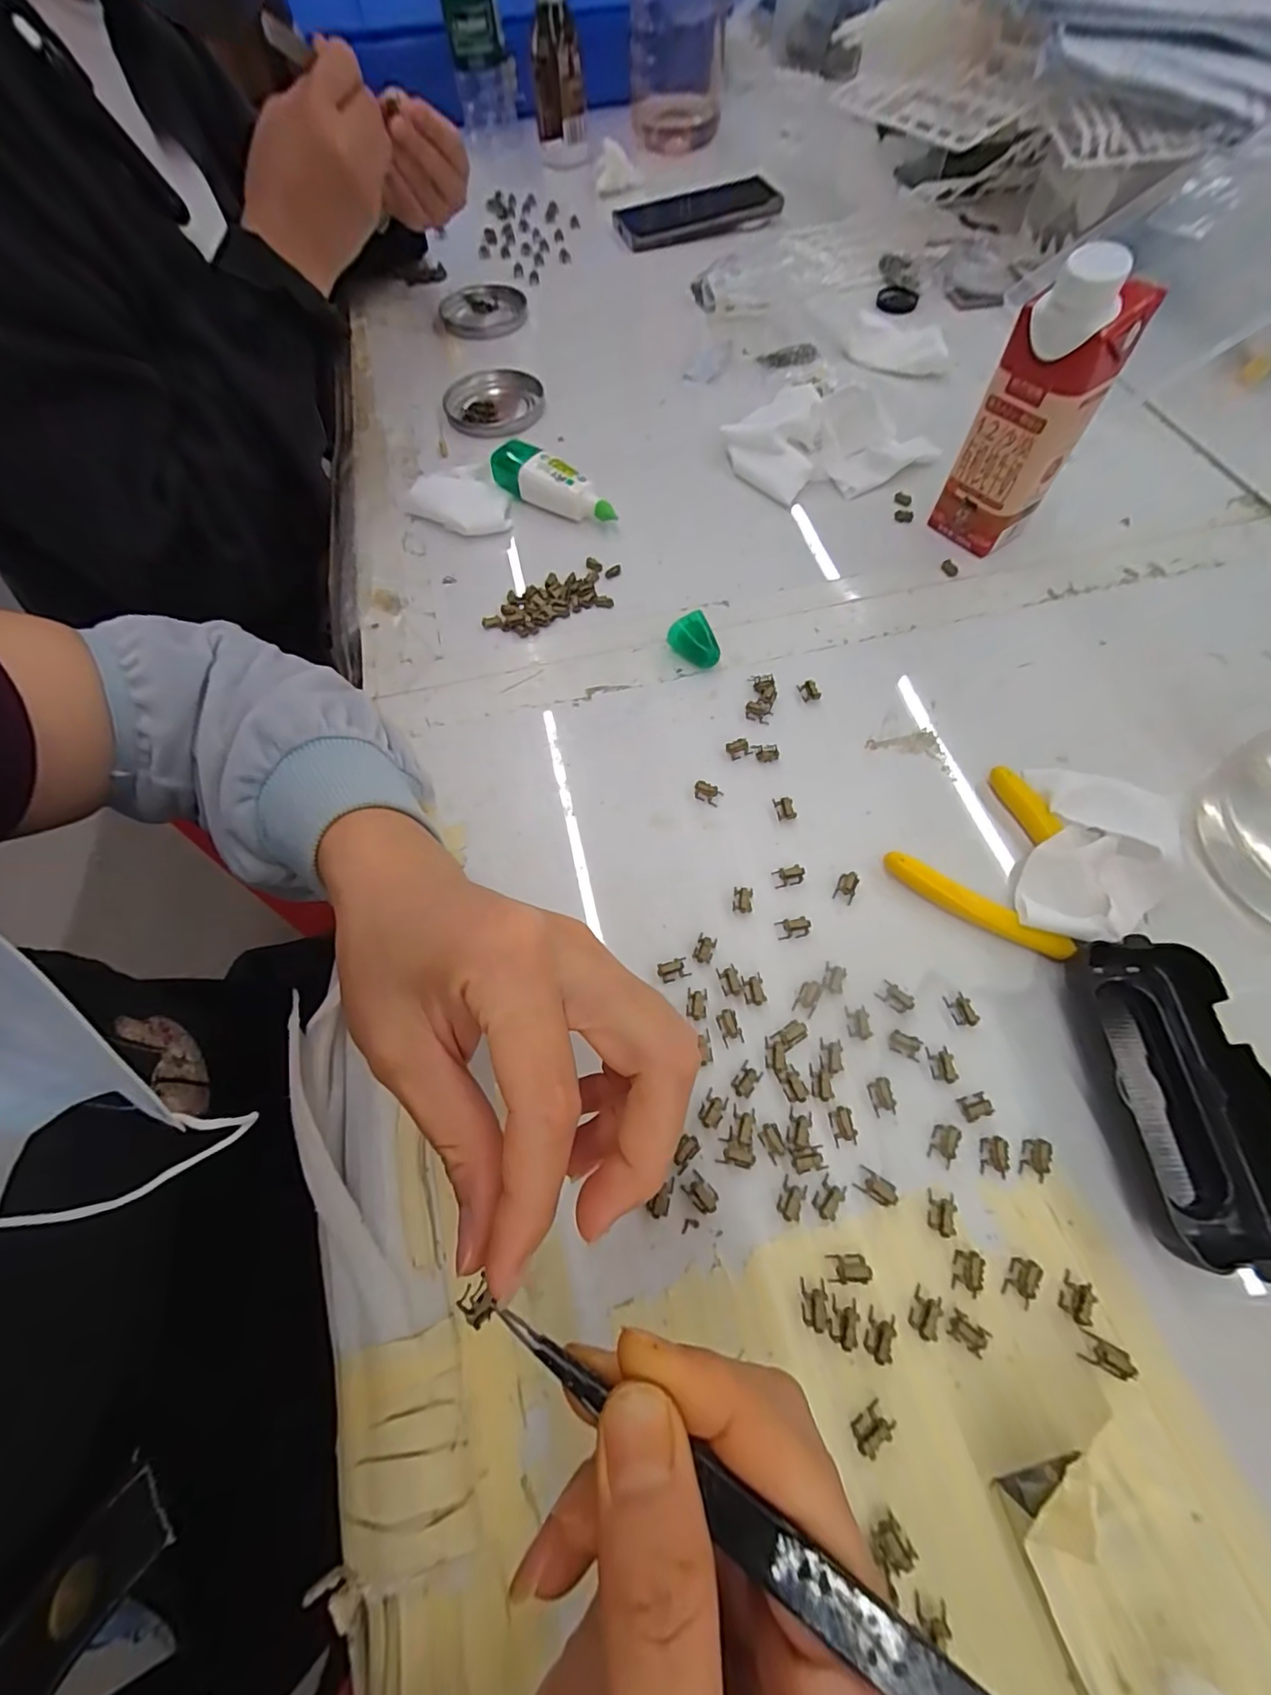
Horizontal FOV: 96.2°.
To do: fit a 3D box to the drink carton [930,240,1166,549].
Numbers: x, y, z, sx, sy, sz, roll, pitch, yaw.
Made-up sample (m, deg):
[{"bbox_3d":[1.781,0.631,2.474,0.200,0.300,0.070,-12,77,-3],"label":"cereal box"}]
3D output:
[{"bbox_3d":[0.222,-0.240,0.319,0.041,0.136,0.049,-39,69,-15],"label":"drink carton"}]

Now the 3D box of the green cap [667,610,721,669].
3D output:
[{"bbox_3d":[0.035,-0.118,0.330,0.023,0.020,0.027,-24,66,-9],"label":"green cap"}]

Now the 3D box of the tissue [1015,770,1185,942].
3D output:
[{"bbox_3d":[0.218,0.006,0.265,0.067,0.021,0.090,20,67,11],"label":"tissue"}]

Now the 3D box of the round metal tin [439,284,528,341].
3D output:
[{"bbox_3d":[-0.141,-0.508,0.542,0.078,0.017,0.078,-4,64,0],"label":"round metal tin"}]

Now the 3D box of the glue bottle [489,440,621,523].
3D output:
[{"bbox_3d":[-0.058,-0.249,0.392,0.096,0.028,0.022,35,71,17],"label":"glue bottle"}]

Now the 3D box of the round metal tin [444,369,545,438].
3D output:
[{"bbox_3d":[-0.113,-0.360,0.460,0.074,0.011,0.075,-1,64,2],"label":"round metal tin"}]

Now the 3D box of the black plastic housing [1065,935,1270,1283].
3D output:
[{"bbox_3d":[0.211,0.094,0.220,0.050,0.026,0.109,0,64,2],"label":"black plastic housing"}]

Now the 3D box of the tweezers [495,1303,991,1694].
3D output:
[{"bbox_3d":[0.020,0.136,0.114,0.125,0.004,0.009,19,66,24],"label":"tweezers"}]

